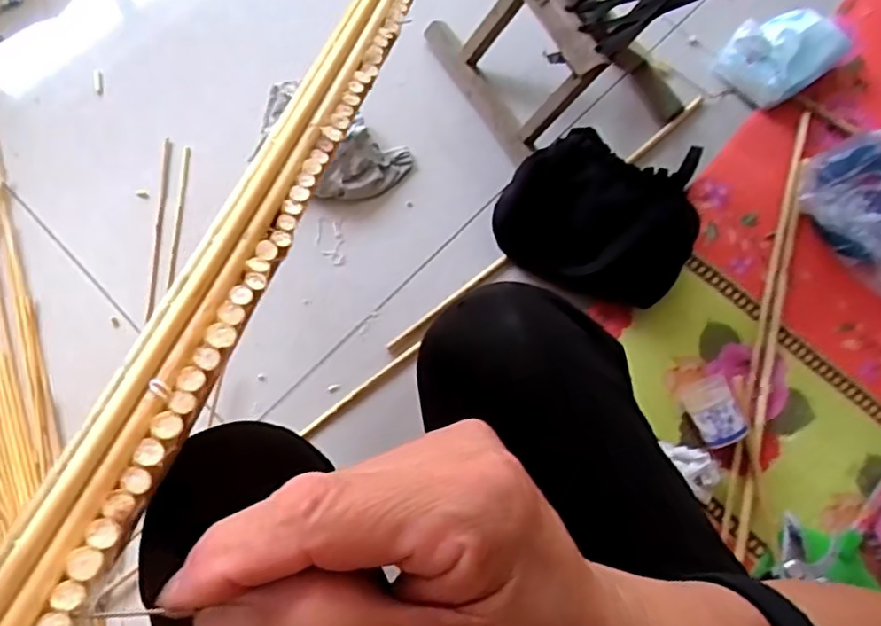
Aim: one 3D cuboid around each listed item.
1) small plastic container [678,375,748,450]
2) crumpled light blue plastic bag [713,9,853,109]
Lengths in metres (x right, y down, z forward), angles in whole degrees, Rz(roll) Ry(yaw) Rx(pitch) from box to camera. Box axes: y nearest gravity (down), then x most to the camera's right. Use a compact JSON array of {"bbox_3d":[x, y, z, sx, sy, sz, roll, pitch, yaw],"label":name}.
[{"bbox_3d":[0.333,0.121,0.808,0.059,0.070,0.083,-17,75,-6],"label":"small plastic container"},{"bbox_3d":[0.449,-0.344,0.876,0.125,0.084,0.107,43,80,10],"label":"crumpled light blue plastic bag"}]

